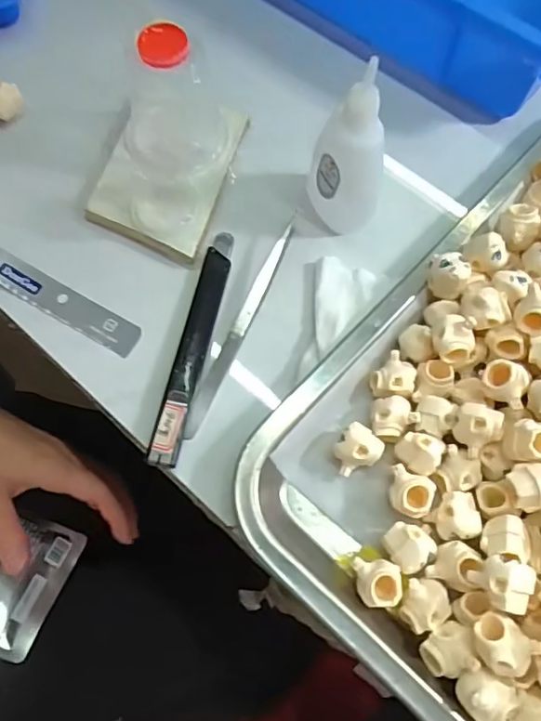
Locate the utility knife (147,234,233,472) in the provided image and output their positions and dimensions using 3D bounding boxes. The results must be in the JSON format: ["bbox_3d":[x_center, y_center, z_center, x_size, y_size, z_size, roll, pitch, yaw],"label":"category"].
[{"bbox_3d":[-0.038,-0.010,0.284,0.015,0.009,0.131,11,68,4],"label":"utility knife"}]

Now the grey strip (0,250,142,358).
[{"bbox_3d":[-0.112,-0.032,0.296,0.095,0.004,0.018,29,77,6],"label":"grey strip"}]

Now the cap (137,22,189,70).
[{"bbox_3d":[-0.052,-0.153,0.270,0.023,0.010,0.023,0,68,-1],"label":"cap"}]

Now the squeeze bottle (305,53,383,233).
[{"bbox_3d":[0.039,-0.102,0.282,0.033,0.085,0.029,2,68,0],"label":"squeeze bottle"}]

